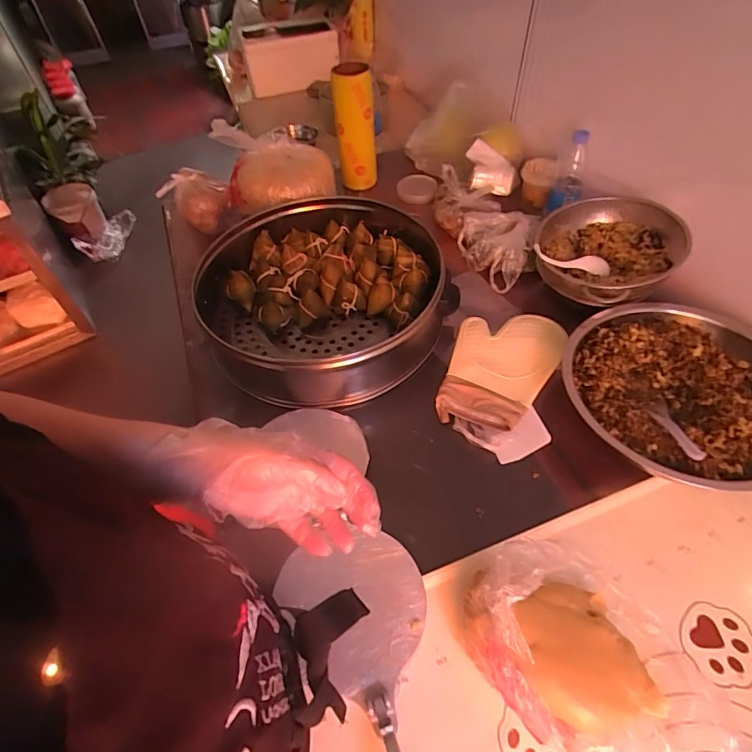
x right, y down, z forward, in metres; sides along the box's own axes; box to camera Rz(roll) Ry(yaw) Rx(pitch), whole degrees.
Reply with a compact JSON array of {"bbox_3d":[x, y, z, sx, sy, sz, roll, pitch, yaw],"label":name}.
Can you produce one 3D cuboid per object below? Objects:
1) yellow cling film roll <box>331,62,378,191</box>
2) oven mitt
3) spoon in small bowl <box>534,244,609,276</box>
[{"bbox_3d":[-0.049,-0.603,1.157,0.096,0.276,0.080,-6,52,-1],"label":"yellow cling film roll"},{"bbox_3d":[0.227,-0.022,0.816,0.182,0.028,0.270,13,55,15],"label":"oven mitt"},{"bbox_3d":[0.359,-0.215,0.858,0.173,0.034,0.028,6,50,-17],"label":"spoon in small bowl"}]

